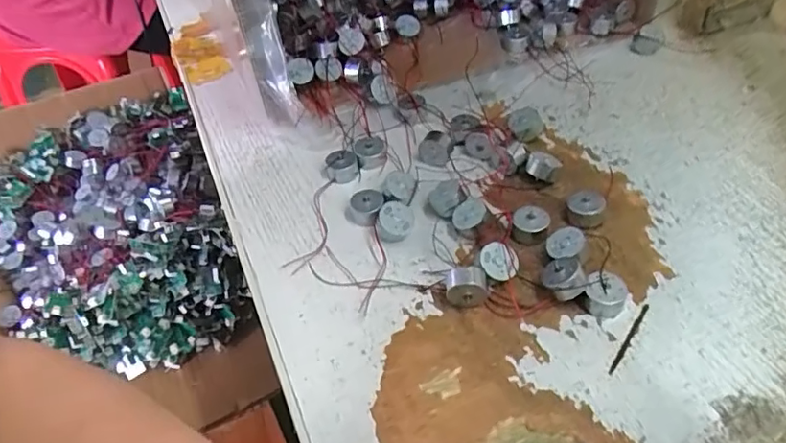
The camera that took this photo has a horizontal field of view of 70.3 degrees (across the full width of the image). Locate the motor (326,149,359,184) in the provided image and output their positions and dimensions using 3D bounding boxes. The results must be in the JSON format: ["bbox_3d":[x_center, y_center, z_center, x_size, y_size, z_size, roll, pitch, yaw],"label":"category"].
[{"bbox_3d":[-0.038,-0.041,0.416,0.024,0.016,0.019,-9,46,-2],"label":"motor"}]

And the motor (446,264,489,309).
[{"bbox_3d":[0.043,0.037,0.326,0.024,0.027,0.013,-2,46,5],"label":"motor"}]

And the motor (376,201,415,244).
[{"bbox_3d":[0.001,0.000,0.370,0.024,0.011,0.024,5,70,-1],"label":"motor"}]

